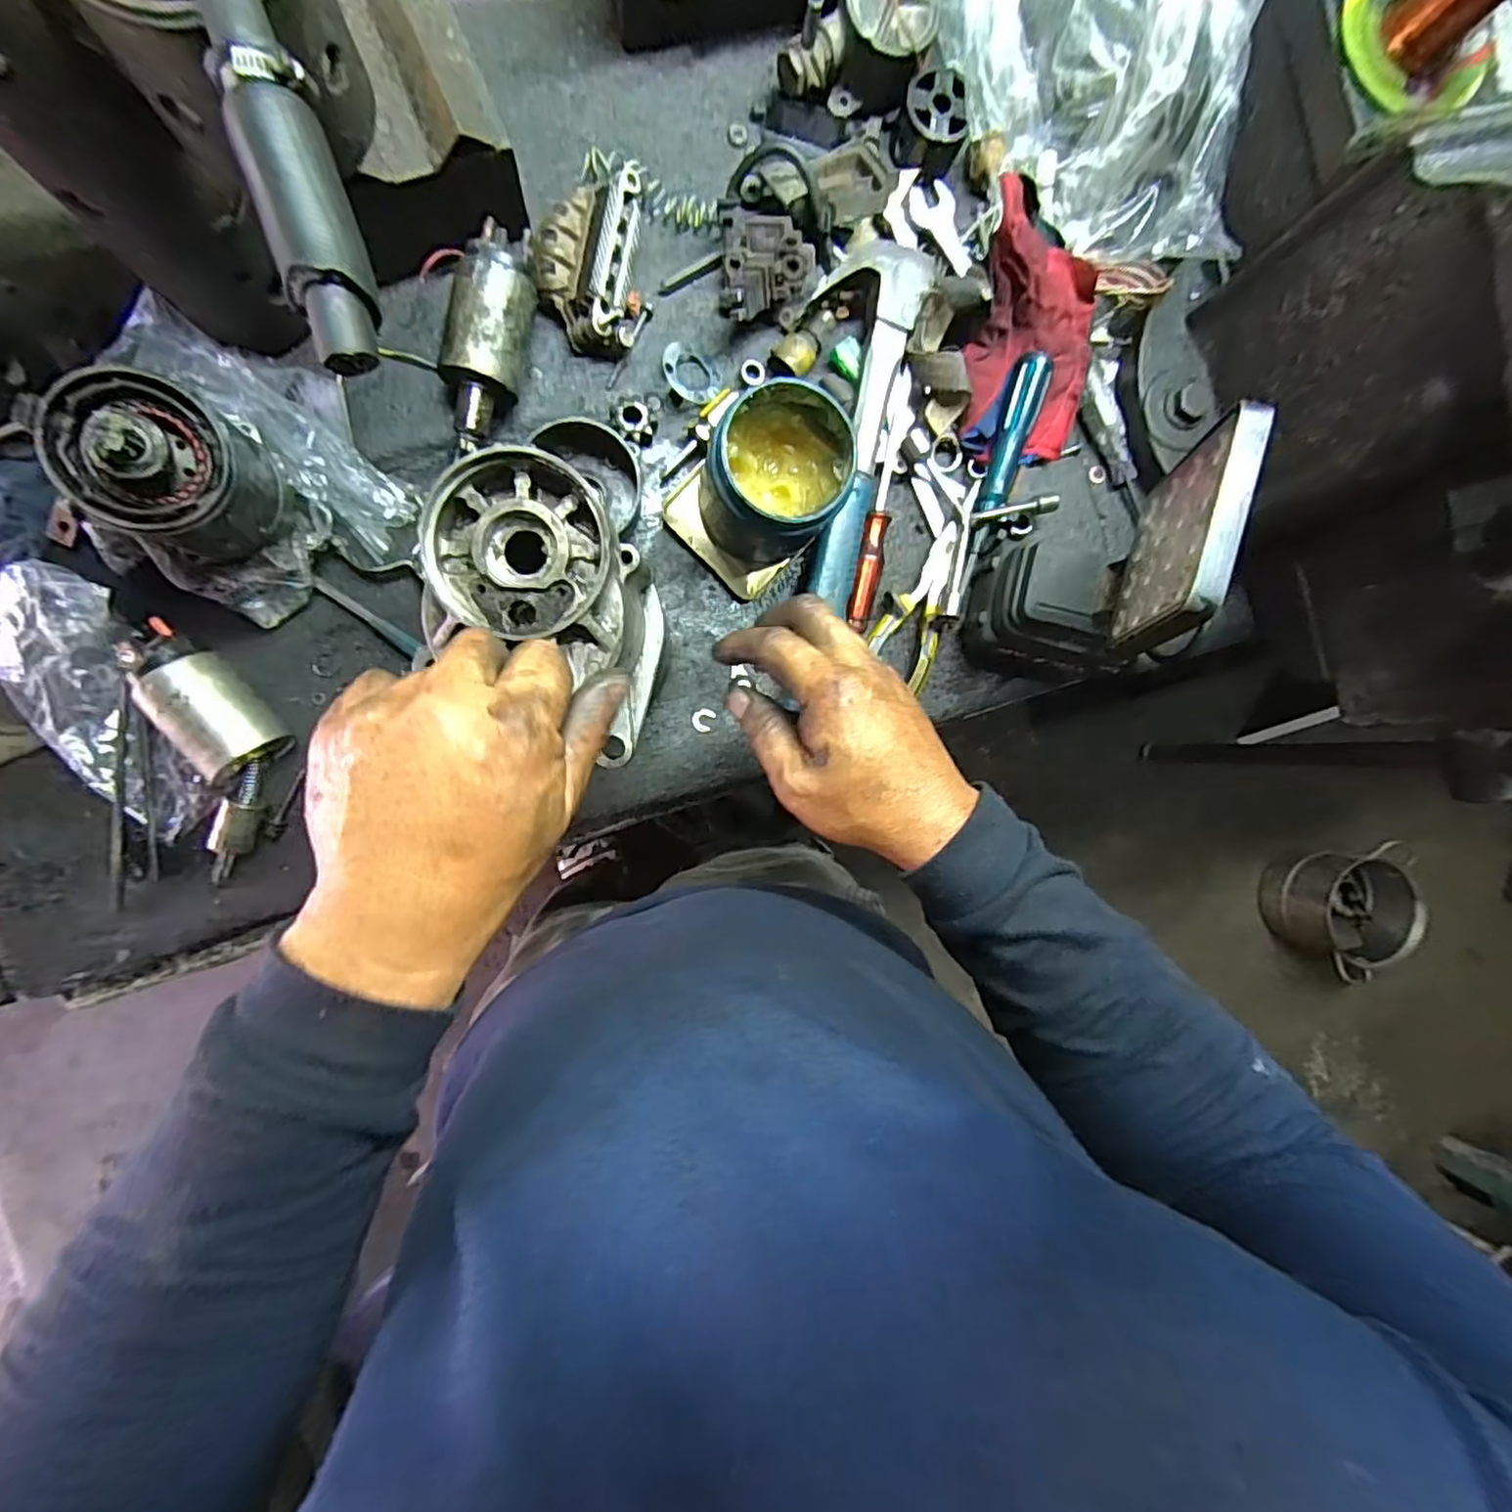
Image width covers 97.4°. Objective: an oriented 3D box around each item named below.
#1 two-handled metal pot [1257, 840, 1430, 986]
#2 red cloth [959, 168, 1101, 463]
[{"bbox_3d":[1.245,0.323,1.415,0.241,0.181,0.269,-14,93,-8],"label":"two-handled metal pot"},{"bbox_3d":[0.205,-0.299,0.464,0.111,0.074,0.142,-5,92,-8],"label":"red cloth"}]

